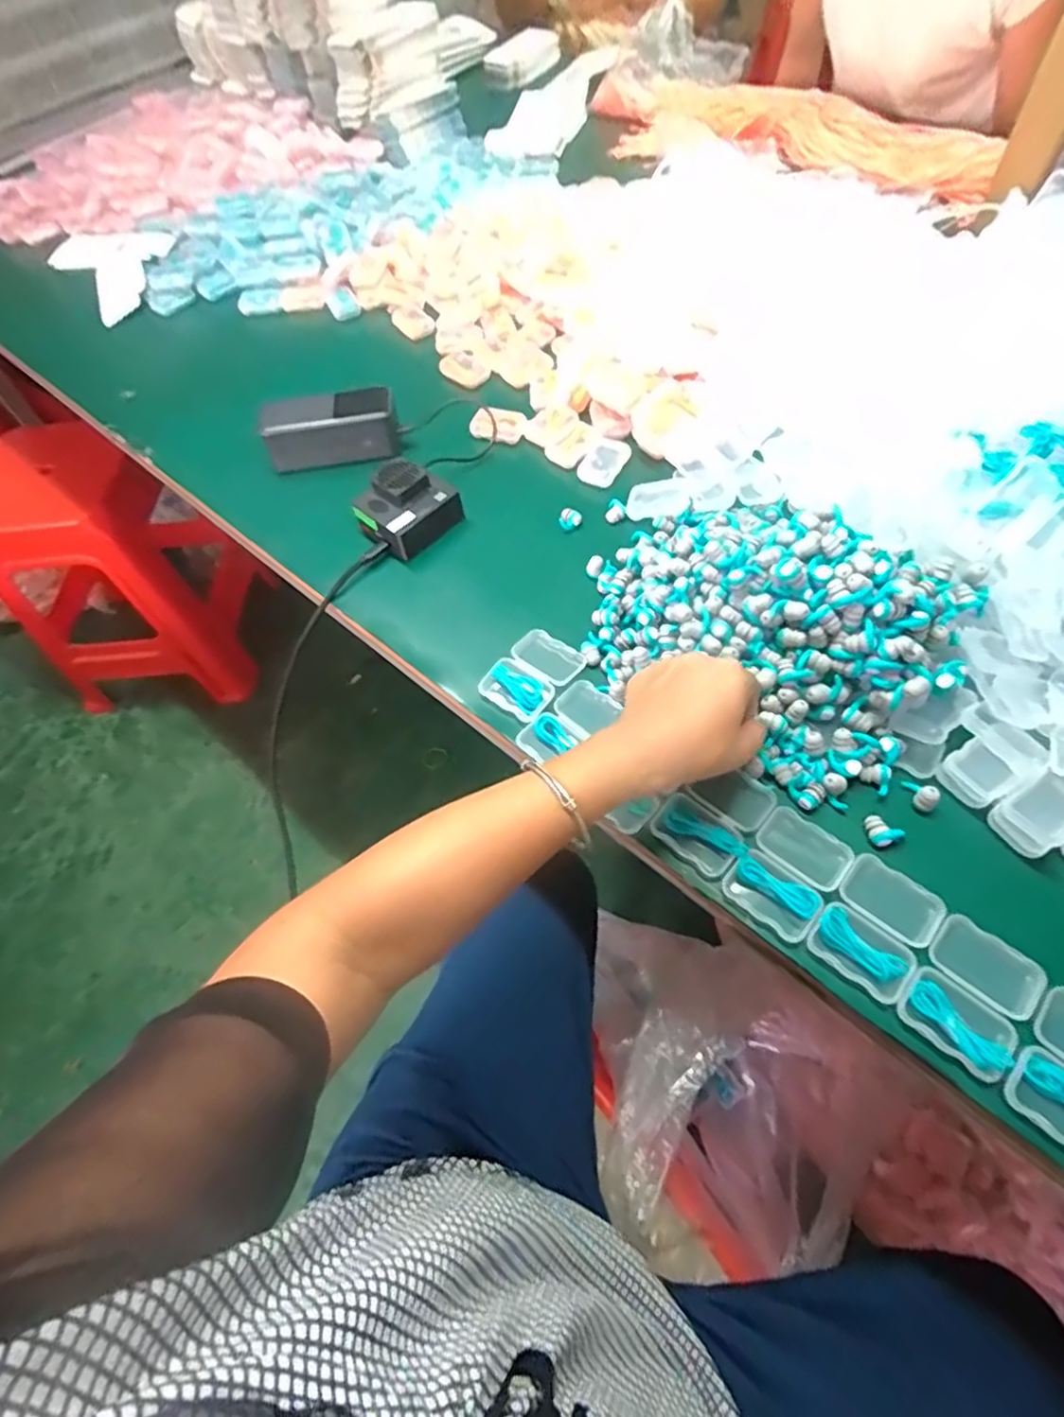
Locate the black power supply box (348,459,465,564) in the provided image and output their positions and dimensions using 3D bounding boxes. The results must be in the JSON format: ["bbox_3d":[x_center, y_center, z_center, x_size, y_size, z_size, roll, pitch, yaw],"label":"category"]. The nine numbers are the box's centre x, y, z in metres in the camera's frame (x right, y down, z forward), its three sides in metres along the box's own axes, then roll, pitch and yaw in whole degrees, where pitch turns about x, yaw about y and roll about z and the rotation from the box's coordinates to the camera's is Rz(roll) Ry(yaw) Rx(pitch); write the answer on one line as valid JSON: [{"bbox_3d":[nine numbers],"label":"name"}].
[{"bbox_3d":[-0.116,-0.190,0.592,0.080,0.043,0.068,-41,64,-19],"label":"black power supply box"}]

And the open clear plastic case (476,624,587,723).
[{"bbox_3d":[0.000,-0.029,0.501,0.056,0.011,0.075,33,66,22],"label":"open clear plastic case"}]

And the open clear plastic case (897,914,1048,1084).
[{"bbox_3d":[0.249,0.161,0.362,0.055,0.009,0.073,37,68,24],"label":"open clear plastic case"}]

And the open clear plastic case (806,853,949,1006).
[{"bbox_3d":[0.208,0.131,0.386,0.055,0.011,0.073,37,68,24],"label":"open clear plastic case"}]

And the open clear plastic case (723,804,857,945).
[{"bbox_3d":[0.164,0.105,0.410,0.055,0.010,0.073,36,68,23],"label":"open clear plastic case"}]

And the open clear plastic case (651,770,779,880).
[{"bbox_3d":[0.125,0.072,0.433,0.075,0.013,0.056,-42,64,-19],"label":"open clear plastic case"}]

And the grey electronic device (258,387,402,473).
[{"bbox_3d":[-0.206,-0.290,0.661,0.133,0.052,0.055,-11,58,-2],"label":"grey electronic device"}]

